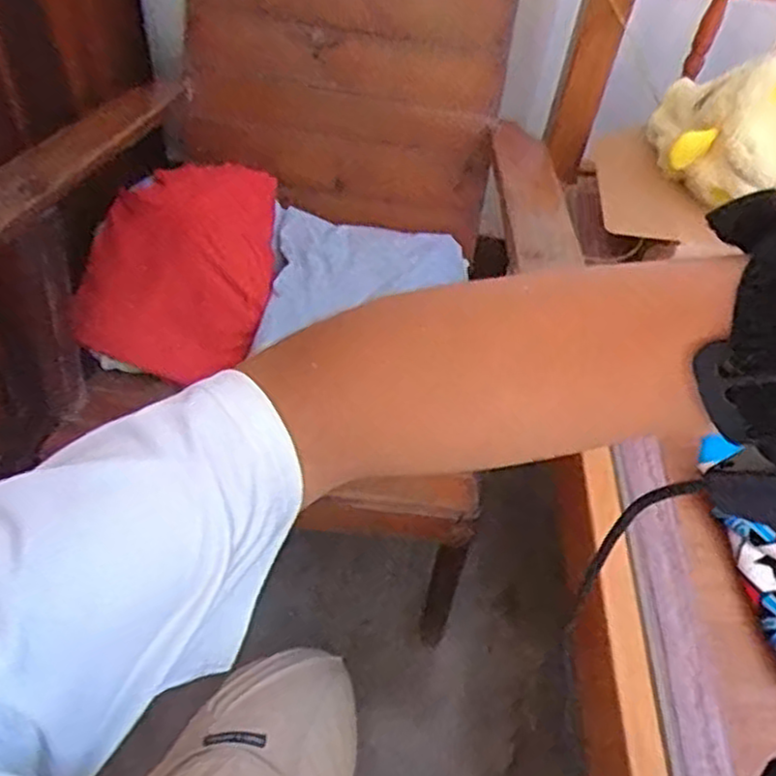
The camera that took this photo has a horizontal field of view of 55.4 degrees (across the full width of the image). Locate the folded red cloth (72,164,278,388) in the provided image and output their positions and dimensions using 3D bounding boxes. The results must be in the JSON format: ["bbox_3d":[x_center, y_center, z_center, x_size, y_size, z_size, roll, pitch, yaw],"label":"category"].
[{"bbox_3d":[-0.271,-0.160,0.987,0.220,0.291,0.065,18,11,-22],"label":"folded red cloth"}]

